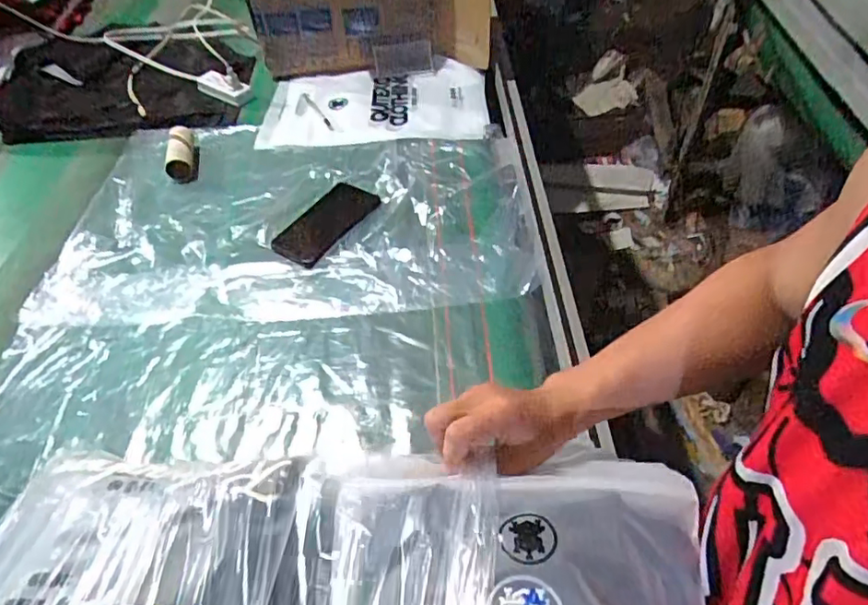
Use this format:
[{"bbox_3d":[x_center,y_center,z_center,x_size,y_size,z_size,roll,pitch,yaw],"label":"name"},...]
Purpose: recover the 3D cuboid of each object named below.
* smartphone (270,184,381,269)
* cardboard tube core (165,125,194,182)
[{"bbox_3d":[-0.154,-0.116,0.834,0.080,0.015,0.164,24,57,23],"label":"smartphone"},{"bbox_3d":[-0.412,-0.245,0.940,0.047,0.038,0.098,-9,50,-2],"label":"cardboard tube core"}]

